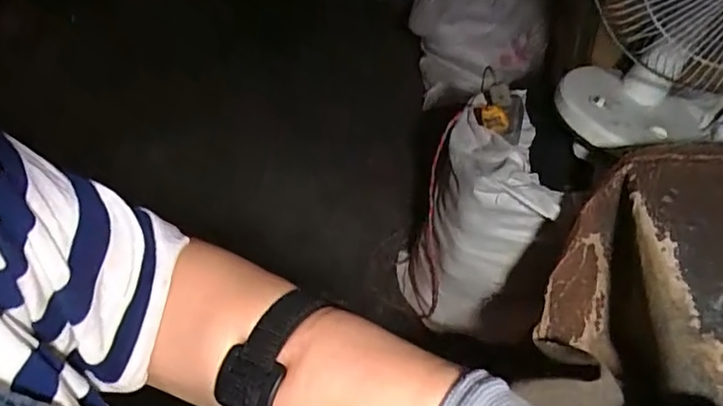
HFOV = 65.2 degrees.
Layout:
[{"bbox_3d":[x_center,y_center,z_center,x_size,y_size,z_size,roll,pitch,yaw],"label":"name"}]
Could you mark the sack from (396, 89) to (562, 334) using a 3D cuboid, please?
[{"bbox_3d":[0.179,0.038,0.990,0.235,0.360,0.247,-1,42,5],"label":"sack"}]

